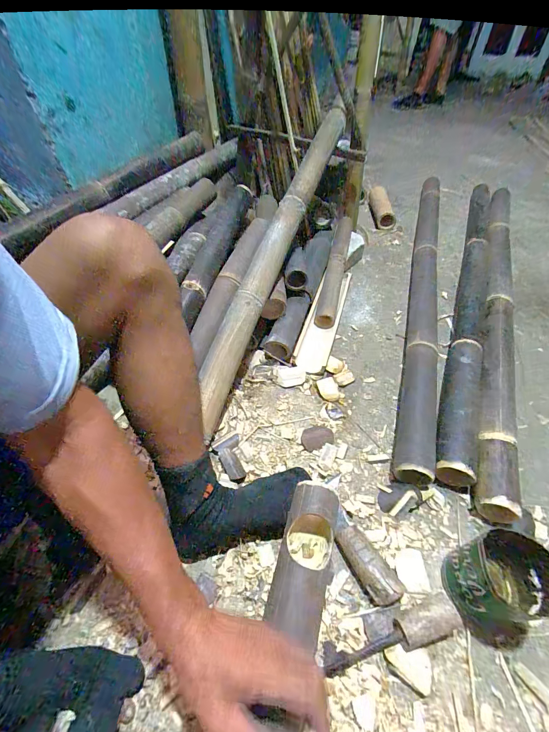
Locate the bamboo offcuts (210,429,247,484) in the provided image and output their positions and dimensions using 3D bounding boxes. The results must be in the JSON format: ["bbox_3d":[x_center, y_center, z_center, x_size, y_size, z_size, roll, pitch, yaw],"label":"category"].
[{"bbox_3d":[-0.077,0.174,0.629,0.061,0.023,0.094,-30,55,-22],"label":"bamboo offcuts"}]

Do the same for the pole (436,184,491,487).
[{"bbox_3d":[0.590,-0.250,0.987,0.069,0.074,1.435,18,52,16],"label":"pole"}]

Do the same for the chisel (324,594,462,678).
[{"bbox_3d":[0.160,0.377,0.452,0.188,0.053,0.044,-21,51,-1],"label":"chisel"}]

